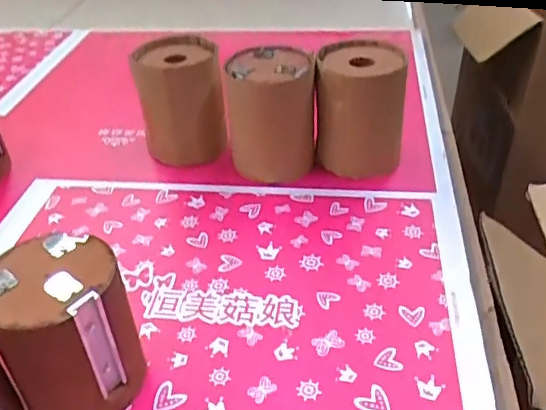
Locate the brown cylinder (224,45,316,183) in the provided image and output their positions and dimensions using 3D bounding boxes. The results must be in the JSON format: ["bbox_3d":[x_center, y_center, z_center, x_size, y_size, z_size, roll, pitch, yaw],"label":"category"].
[{"bbox_3d":[-0.001,-0.086,0.547,0.082,0.117,0.087,-5,37,-3],"label":"brown cylinder"}]

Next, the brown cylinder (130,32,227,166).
[{"bbox_3d":[-0.095,-0.105,0.591,0.083,0.114,0.073,-6,37,-5],"label":"brown cylinder"}]

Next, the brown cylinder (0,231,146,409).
[{"bbox_3d":[-0.125,0.081,0.352,0.077,0.100,0.076,-1,37,1],"label":"brown cylinder"}]

